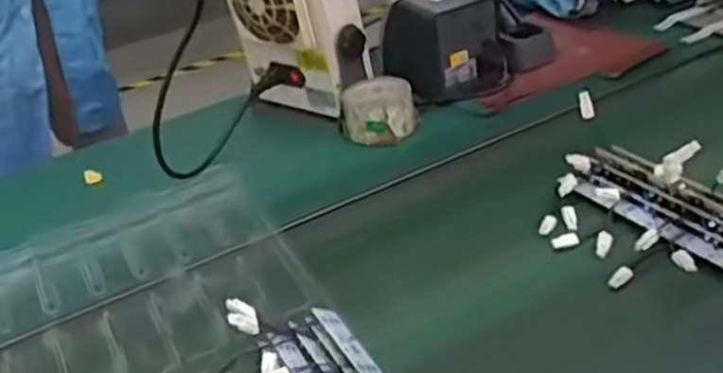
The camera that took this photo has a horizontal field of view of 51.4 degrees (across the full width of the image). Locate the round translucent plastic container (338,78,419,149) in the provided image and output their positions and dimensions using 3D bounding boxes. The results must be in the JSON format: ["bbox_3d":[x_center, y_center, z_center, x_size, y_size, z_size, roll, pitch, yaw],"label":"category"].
[{"bbox_3d":[0.022,-0.094,0.916,0.088,0.058,0.088,-6,33,4],"label":"round translucent plastic container"}]

